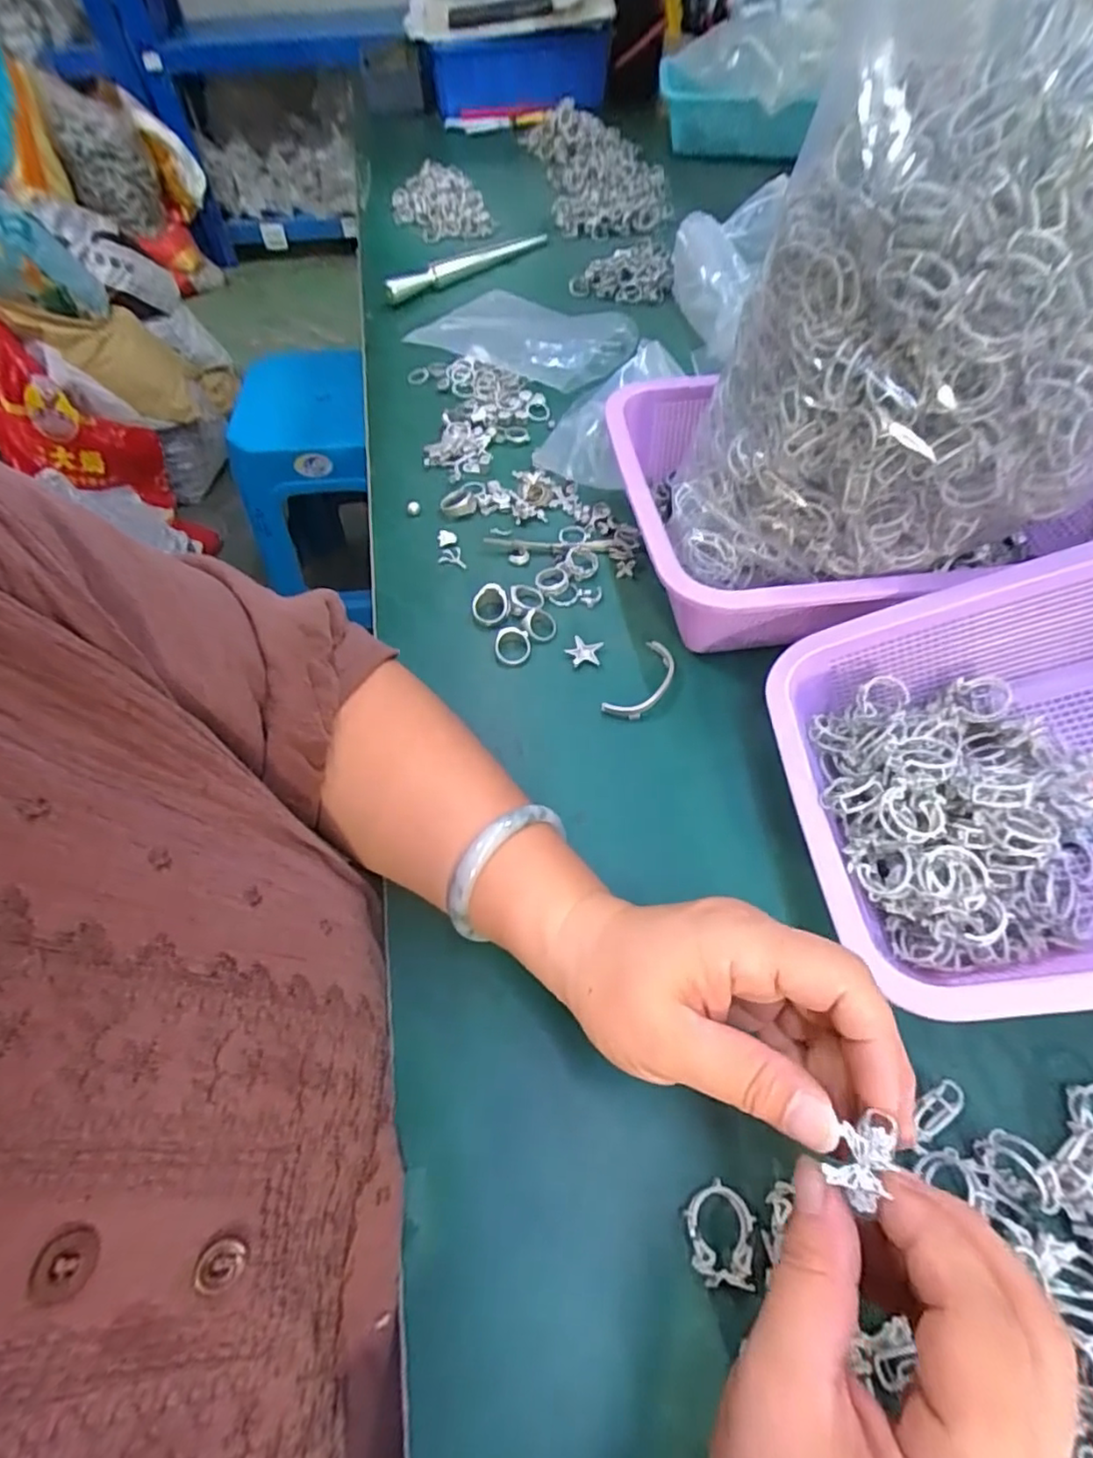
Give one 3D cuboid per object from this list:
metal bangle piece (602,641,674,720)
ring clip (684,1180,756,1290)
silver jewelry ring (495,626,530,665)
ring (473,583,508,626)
[{"bbox_3d":[0.062,-0.030,0.392,0.026,0.008,0.064,28,62,17],"label":"metal bangle piece"},{"bbox_3d":[0.068,0.197,0.244,0.025,0.009,0.032,3,58,2],"label":"ring clip"},{"bbox_3d":[-0.022,-0.055,0.409,0.023,0.004,0.025,14,73,-4],"label":"silver jewelry ring"},{"bbox_3d":[-0.038,-0.085,0.424,0.027,0.009,0.027,-12,93,-9],"label":"ring"}]

